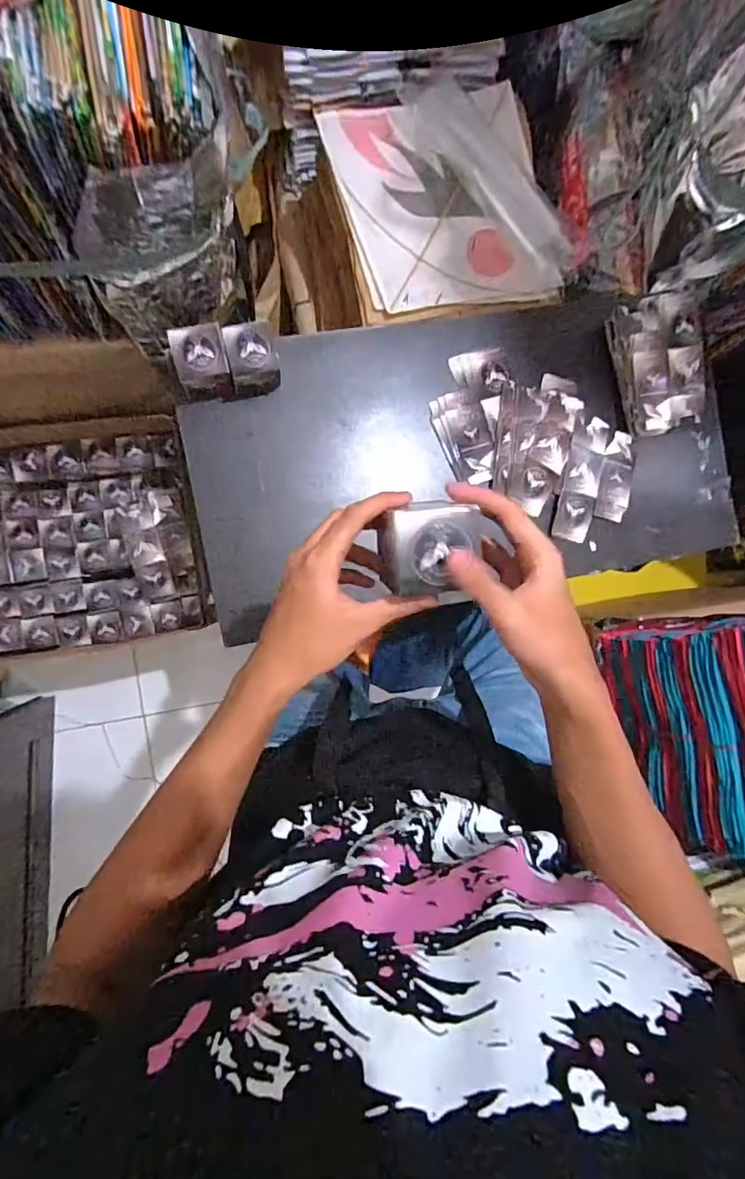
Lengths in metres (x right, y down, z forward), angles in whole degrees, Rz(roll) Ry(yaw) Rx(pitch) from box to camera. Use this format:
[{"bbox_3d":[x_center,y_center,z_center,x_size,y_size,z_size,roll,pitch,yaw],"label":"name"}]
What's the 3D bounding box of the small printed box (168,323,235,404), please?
[{"bbox_3d":[-0.209,-0.274,0.642,0.067,0.042,0.073,-8,91,-9],"label":"small printed box"}]

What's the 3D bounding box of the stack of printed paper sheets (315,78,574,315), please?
[{"bbox_3d":[0.126,-0.629,0.865,0.339,0.038,0.357,-19,93,-9],"label":"stack of printed paper sheets"}]

